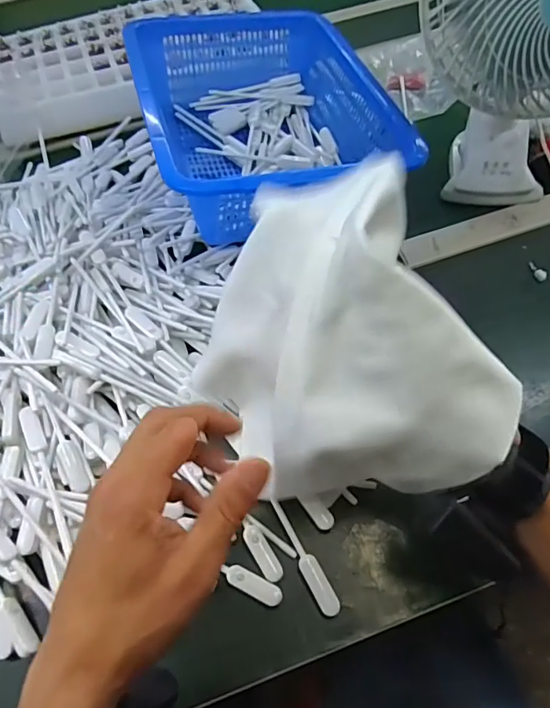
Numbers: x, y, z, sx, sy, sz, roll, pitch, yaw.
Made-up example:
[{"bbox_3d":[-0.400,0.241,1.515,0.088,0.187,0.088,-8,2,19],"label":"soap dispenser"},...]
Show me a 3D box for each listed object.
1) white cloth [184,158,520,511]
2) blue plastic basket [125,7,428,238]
[{"bbox_3d":[0.033,-0.012,0.330,0.207,0.072,0.217,-6,94,38],"label":"white cloth"},{"bbox_3d":[-0.014,-0.276,0.558,0.259,0.111,0.364,-16,59,-6],"label":"blue plastic basket"}]

